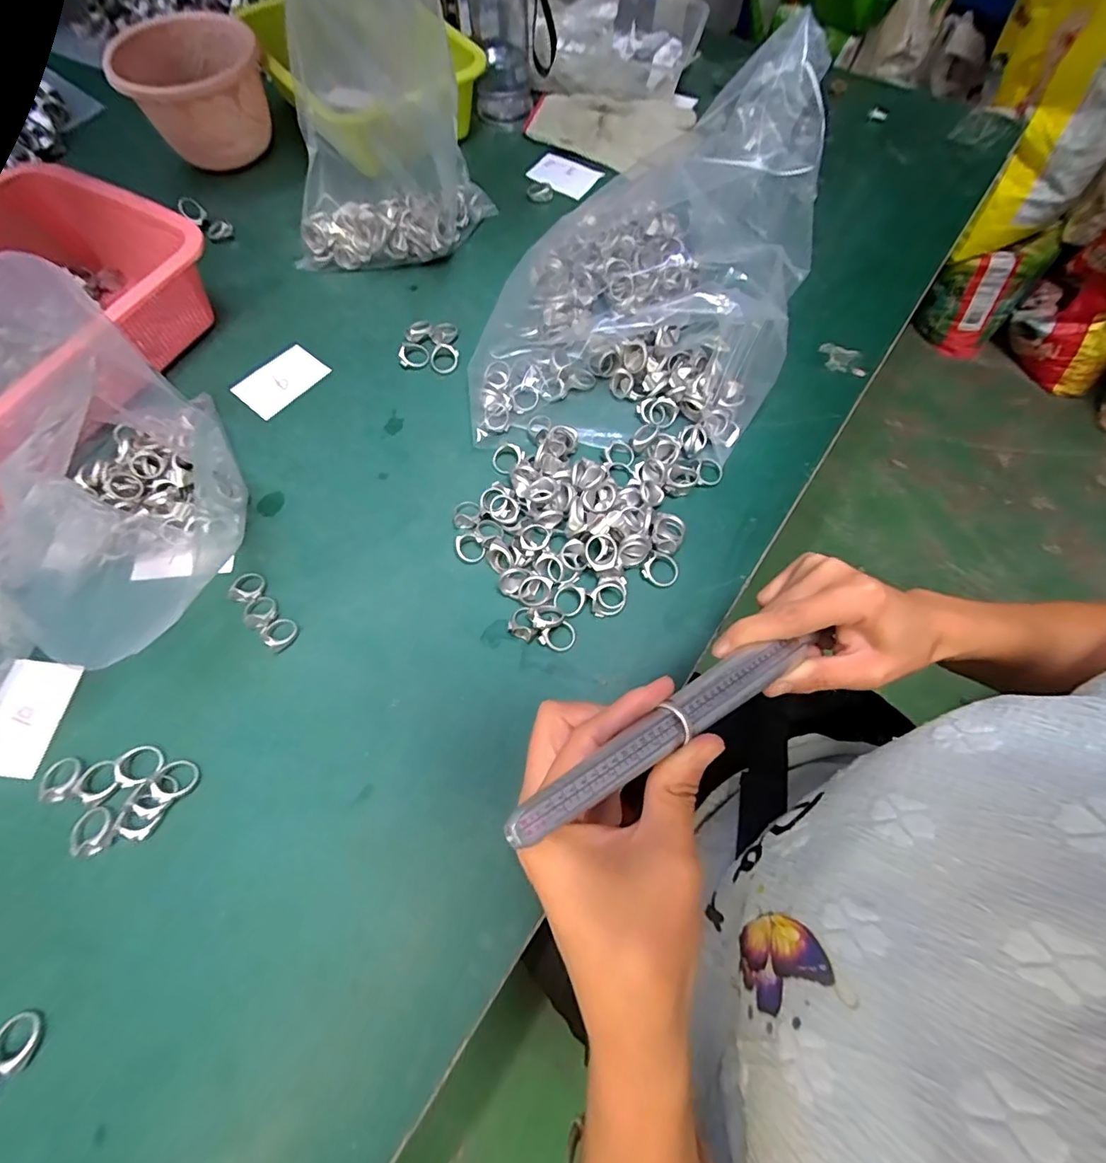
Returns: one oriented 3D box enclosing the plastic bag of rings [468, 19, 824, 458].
[{"bbox_3d":[0.064,-0.258,0.410,0.256,0.159,0.271,6,67,4],"label":"plastic bag of rings"}]

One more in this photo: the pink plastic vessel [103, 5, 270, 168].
[{"bbox_3d":[-0.396,-0.554,0.592,0.152,0.093,0.157,-1,66,1],"label":"pink plastic vessel"}]

